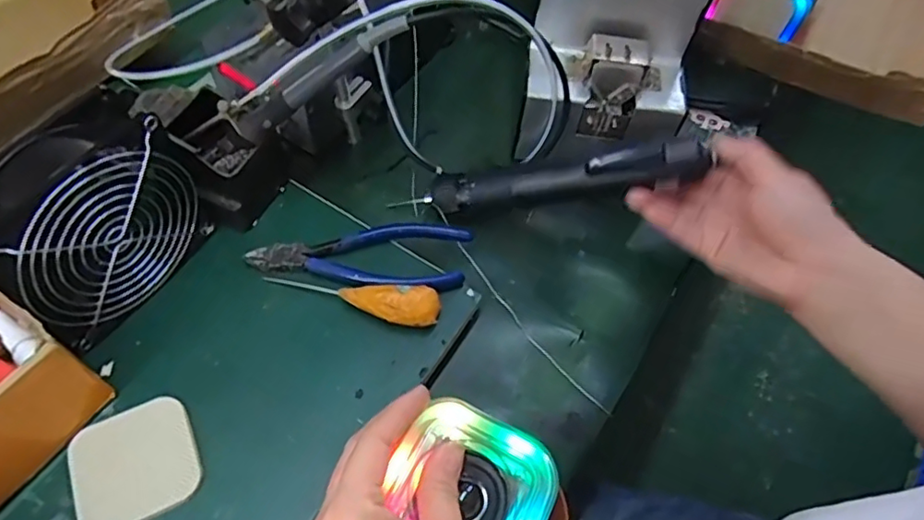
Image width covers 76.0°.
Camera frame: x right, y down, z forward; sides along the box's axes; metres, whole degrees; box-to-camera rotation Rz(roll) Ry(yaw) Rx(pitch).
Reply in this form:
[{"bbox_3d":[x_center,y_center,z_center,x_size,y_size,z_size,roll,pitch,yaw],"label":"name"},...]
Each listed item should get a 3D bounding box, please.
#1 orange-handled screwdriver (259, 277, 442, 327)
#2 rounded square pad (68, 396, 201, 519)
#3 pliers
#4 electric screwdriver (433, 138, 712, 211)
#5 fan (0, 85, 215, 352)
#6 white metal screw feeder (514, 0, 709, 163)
[{"bbox_3d":[-0.075,0.023,0.403,0.120,0.024,0.025,12,59,4],"label":"orange-handled screwdriver"},{"bbox_3d":[-0.189,0.117,0.341,0.063,0.011,0.063,-20,62,-15],"label":"rounded square pad"},{"bbox_3d":[-0.069,0.004,0.421,0.156,0.008,0.061,-10,59,-10],"label":"pliers"},{"bbox_3d":[0.071,-0.063,0.431,0.199,0.033,0.027,-6,57,16],"label":"electric screwdriver"},{"bbox_3d":[-0.225,-0.023,0.362,0.062,0.120,0.129,28,61,13],"label":"fan"},{"bbox_3d":[0.122,-0.195,0.495,0.124,0.135,0.188,8,58,2],"label":"white metal screw feeder"}]

